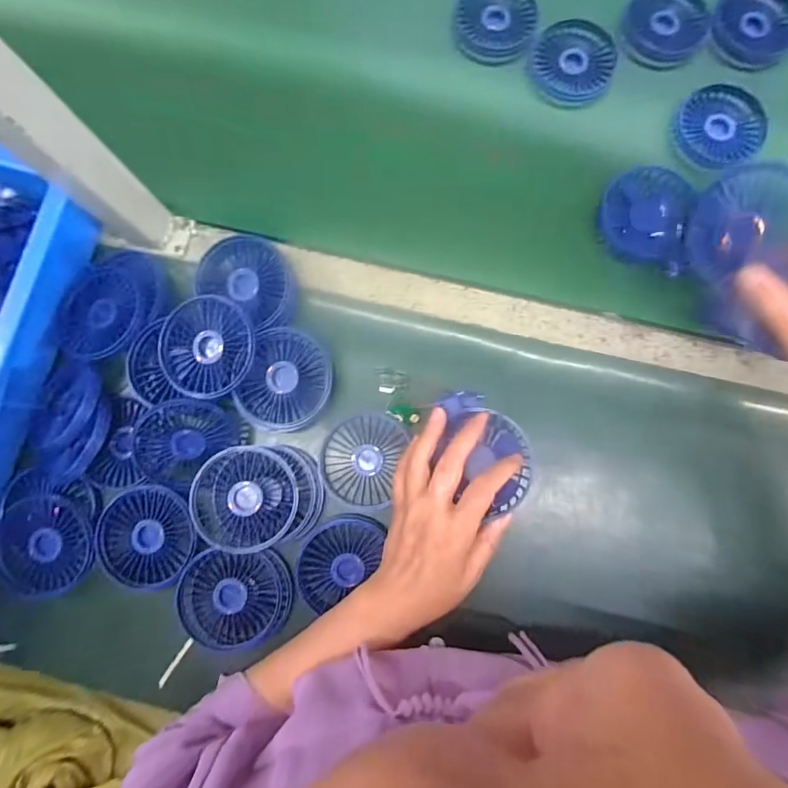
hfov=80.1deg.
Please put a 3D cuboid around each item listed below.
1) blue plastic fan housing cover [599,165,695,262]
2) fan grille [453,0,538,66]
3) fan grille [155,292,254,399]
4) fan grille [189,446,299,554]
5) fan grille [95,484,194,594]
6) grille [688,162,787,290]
[{"bbox_3d":[0.246,-0.175,0.461,0.078,0.011,0.084,10,107,18],"label":"blue plastic fan housing cover"},{"bbox_3d":[0.106,-0.393,0.495,0.083,0.018,0.072,18,113,-3],"label":"fan grille"},{"bbox_3d":[-0.170,-0.044,0.422,0.087,0.017,0.085,0,81,1],"label":"fan grille"},{"bbox_3d":[-0.132,0.094,0.418,0.087,0.009,0.089,-4,85,-13],"label":"fan grille"},{"bbox_3d":[-0.230,0.133,0.432,0.087,0.014,0.090,0,81,1],"label":"fan grille"},{"bbox_3d":[0.253,-0.118,0.333,0.012,0.079,0.080,-19,113,-35],"label":"grille"}]

